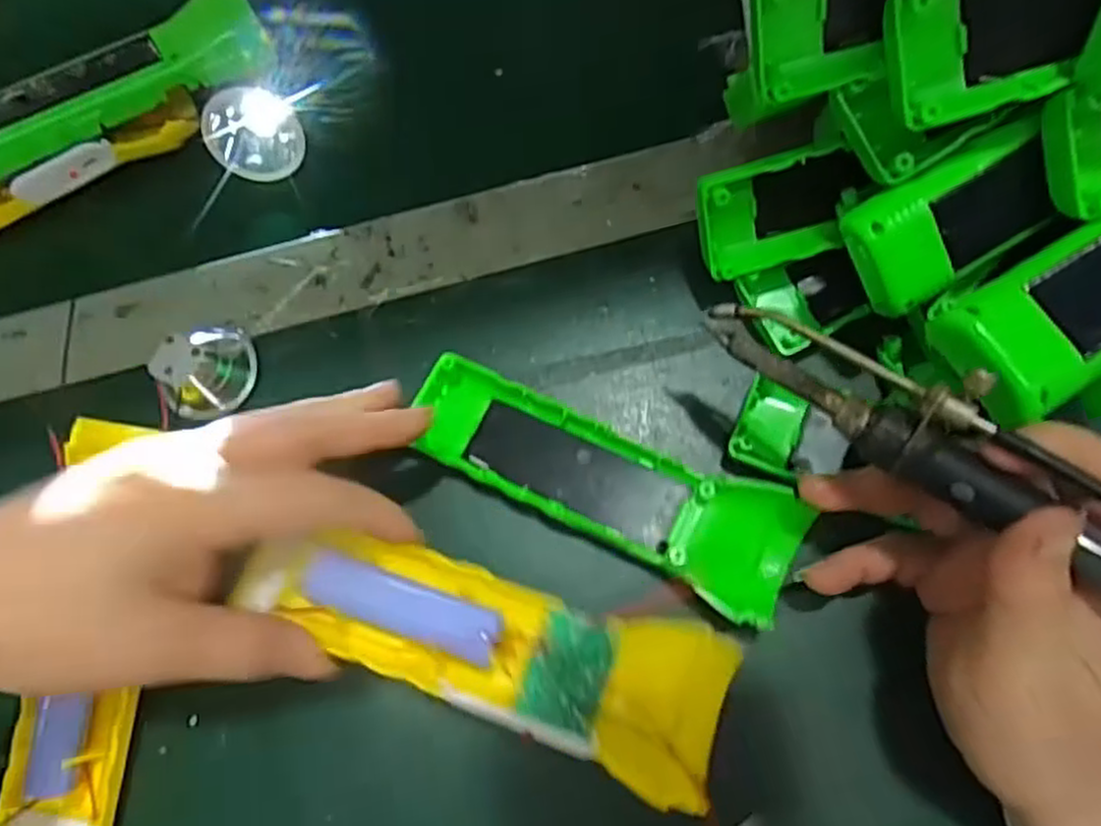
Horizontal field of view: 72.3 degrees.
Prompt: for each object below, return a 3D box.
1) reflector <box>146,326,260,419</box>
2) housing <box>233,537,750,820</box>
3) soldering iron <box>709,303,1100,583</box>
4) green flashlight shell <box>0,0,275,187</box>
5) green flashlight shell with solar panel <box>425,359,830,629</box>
[{"bbox_3d":[-0.149,-0.021,0.326,0.034,0.025,0.040,-17,76,0],"label":"reflector"},{"bbox_3d":[-0.018,0.075,0.245,0.159,0.033,0.049,20,78,-1],"label":"housing"},{"bbox_3d":[0.132,0.020,0.211,0.200,0.023,0.025,37,80,24],"label":"soldering iron"},{"bbox_3d":[-0.209,-0.146,0.347,0.160,0.031,0.035,-32,77,-3],"label":"green flashlight shell"},{"bbox_3d":[0.021,0.027,0.306,0.160,0.026,0.050,25,79,9],"label":"green flashlight shell with solar panel"}]

